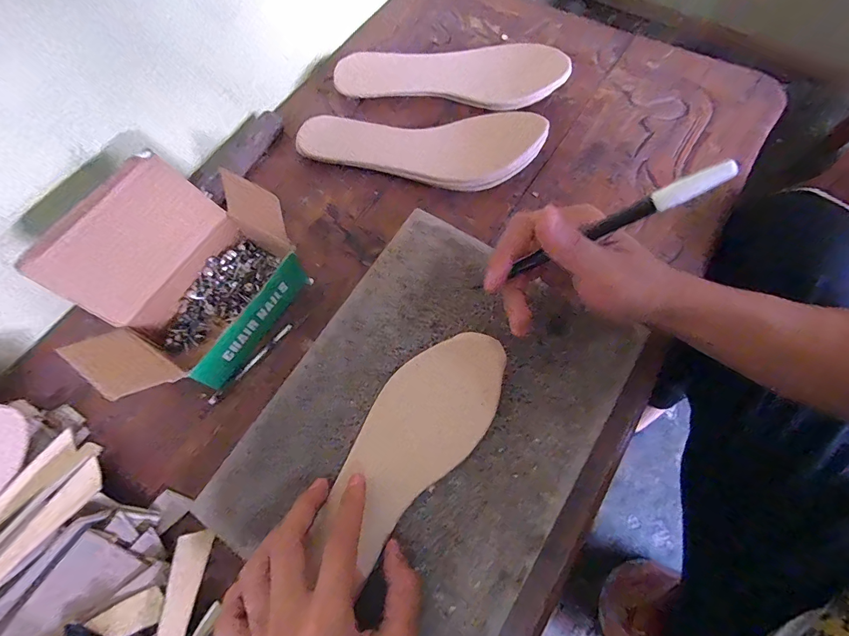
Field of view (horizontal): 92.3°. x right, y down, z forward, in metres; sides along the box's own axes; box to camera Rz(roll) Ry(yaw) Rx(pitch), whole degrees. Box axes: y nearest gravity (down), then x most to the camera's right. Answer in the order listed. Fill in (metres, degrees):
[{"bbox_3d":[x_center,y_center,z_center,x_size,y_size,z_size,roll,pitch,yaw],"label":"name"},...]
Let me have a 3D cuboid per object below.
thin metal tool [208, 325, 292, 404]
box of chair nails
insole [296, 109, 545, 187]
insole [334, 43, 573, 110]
[{"bbox_3d":[-0.140,0.037,0.333,0.005,0.007,0.084,39,73,16],"label":"thin metal tool"},{"bbox_3d":[-0.184,-0.030,0.304,0.120,0.084,0.162,29,70,13],"label":"box of chair nails"},{"bbox_3d":[-0.005,-0.167,0.387,0.221,0.037,0.074,10,67,6],"label":"insole"},{"bbox_3d":[0.027,-0.261,0.428,0.230,0.030,0.073,9,67,5],"label":"insole"}]

